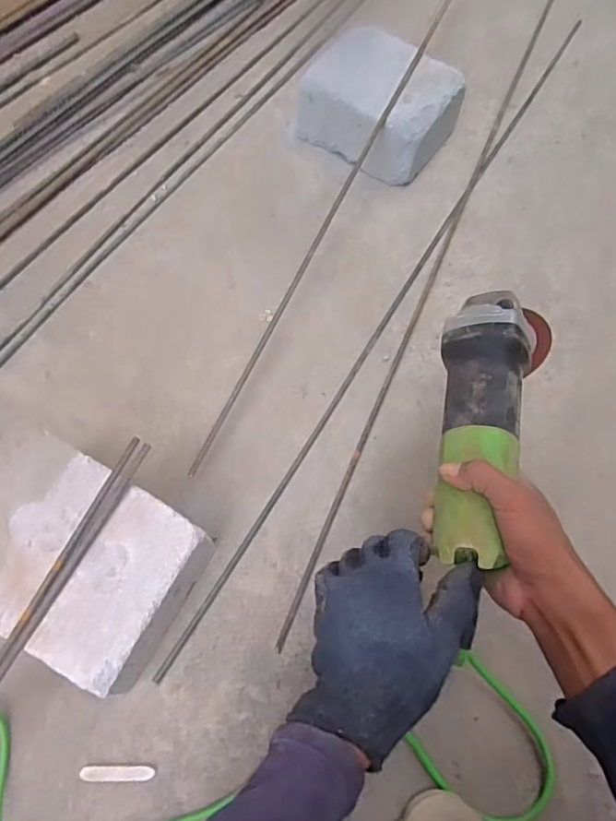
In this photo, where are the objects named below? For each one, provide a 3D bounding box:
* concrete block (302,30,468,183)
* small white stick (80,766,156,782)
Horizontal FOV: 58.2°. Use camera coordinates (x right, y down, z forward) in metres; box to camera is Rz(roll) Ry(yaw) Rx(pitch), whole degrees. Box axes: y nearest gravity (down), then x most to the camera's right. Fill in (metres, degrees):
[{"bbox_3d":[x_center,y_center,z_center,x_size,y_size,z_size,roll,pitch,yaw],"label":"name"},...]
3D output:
[{"bbox_3d":[0.108,-0.451,0.825,0.197,0.102,0.170,36,68,13],"label":"concrete block"},{"bbox_3d":[-0.173,0.331,0.504,0.064,0.005,0.012,0,64,-3],"label":"small white stick"}]

